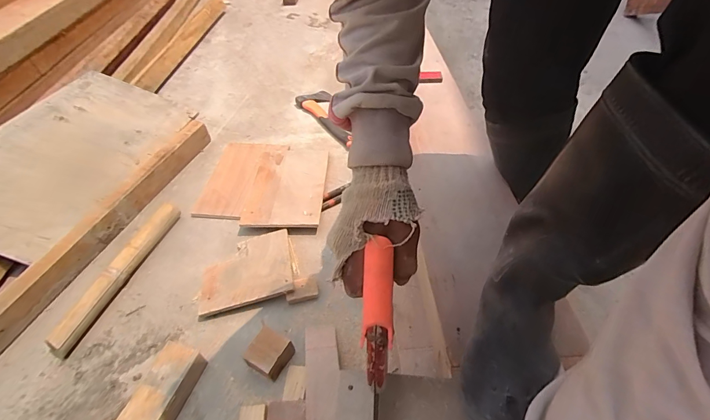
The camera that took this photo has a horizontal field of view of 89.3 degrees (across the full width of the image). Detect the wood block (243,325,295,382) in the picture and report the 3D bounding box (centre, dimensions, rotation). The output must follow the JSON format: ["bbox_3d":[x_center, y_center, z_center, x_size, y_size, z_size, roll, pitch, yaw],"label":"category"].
[{"bbox_3d":[-0.161,0.268,0.673,0.063,0.053,0.075,19,52,23],"label":"wood block"}]

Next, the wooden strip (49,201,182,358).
[{"bbox_3d":[-0.525,0.136,0.814,0.034,0.058,0.376,11,48,12],"label":"wooden strip"}]

